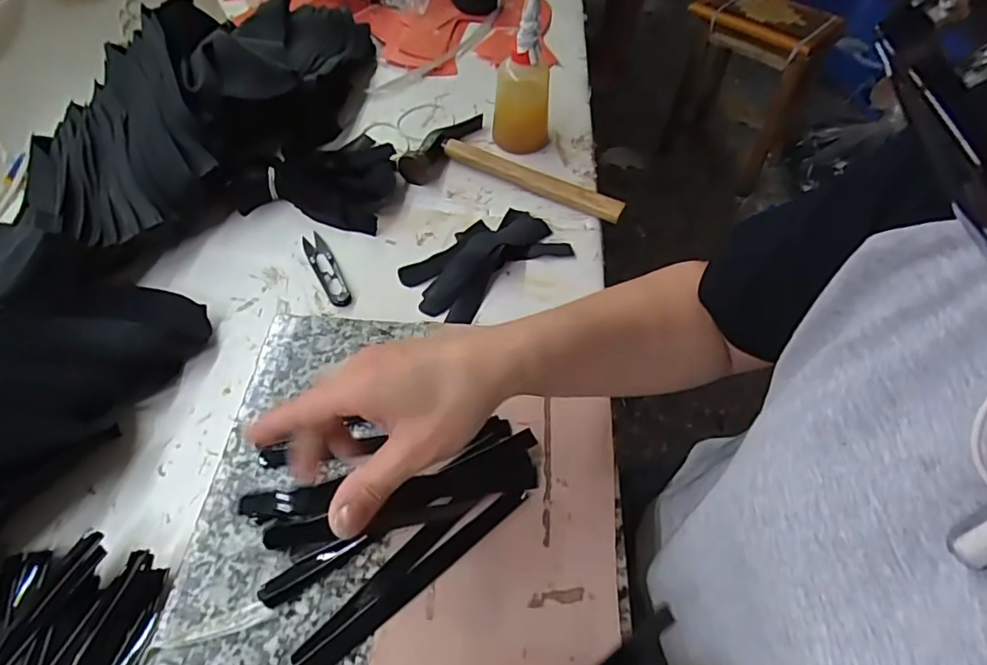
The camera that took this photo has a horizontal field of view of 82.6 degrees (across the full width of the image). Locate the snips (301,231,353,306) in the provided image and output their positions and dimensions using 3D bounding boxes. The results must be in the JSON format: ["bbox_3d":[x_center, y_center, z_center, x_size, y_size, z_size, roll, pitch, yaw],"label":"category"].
[{"bbox_3d":[-0.160,-0.063,0.534,0.022,0.005,0.099,-21,57,-18],"label":"snips"}]

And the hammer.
[{"bbox_3d":[0.032,-0.189,0.622,0.236,0.032,0.127,18,54,11],"label":"hammer"}]

